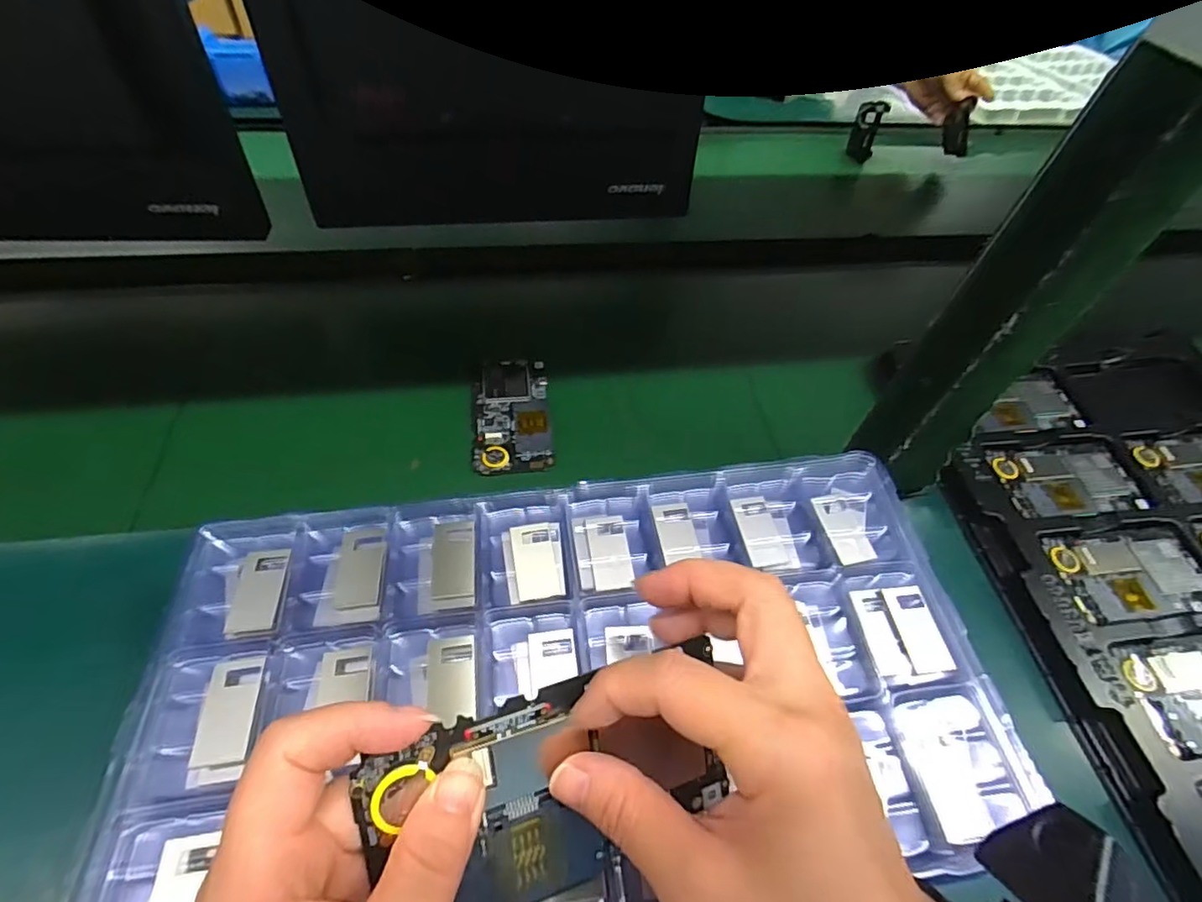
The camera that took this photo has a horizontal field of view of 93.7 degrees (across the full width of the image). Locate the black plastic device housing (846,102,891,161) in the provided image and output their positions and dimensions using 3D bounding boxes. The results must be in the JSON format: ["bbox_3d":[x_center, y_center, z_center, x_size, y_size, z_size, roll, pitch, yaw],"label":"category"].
[{"bbox_3d":[0.391,-0.467,0.837,0.039,0.091,0.030,20,53,11],"label":"black plastic device housing"}]

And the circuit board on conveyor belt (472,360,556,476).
[{"bbox_3d":[-0.078,-0.033,0.493,0.064,0.011,0.124,-4,53,-8],"label":"circuit board on conveyor belt"}]

